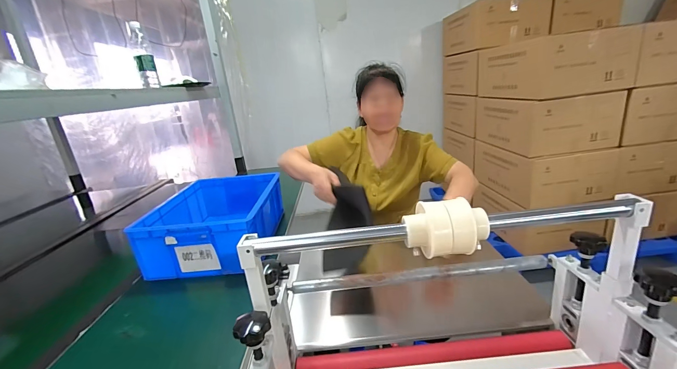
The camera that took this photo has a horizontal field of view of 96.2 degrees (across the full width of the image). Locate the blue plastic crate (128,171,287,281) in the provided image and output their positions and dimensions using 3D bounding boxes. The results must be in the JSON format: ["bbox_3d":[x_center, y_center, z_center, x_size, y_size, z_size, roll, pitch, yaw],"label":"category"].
[{"bbox_3d":[-0.364,0.116,0.960,0.329,0.177,0.426,-5,18,3],"label":"blue plastic crate"}]

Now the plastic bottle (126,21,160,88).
[{"bbox_3d":[-0.678,-0.447,1.054,0.058,0.205,0.064,-15,20,-26],"label":"plastic bottle"}]

